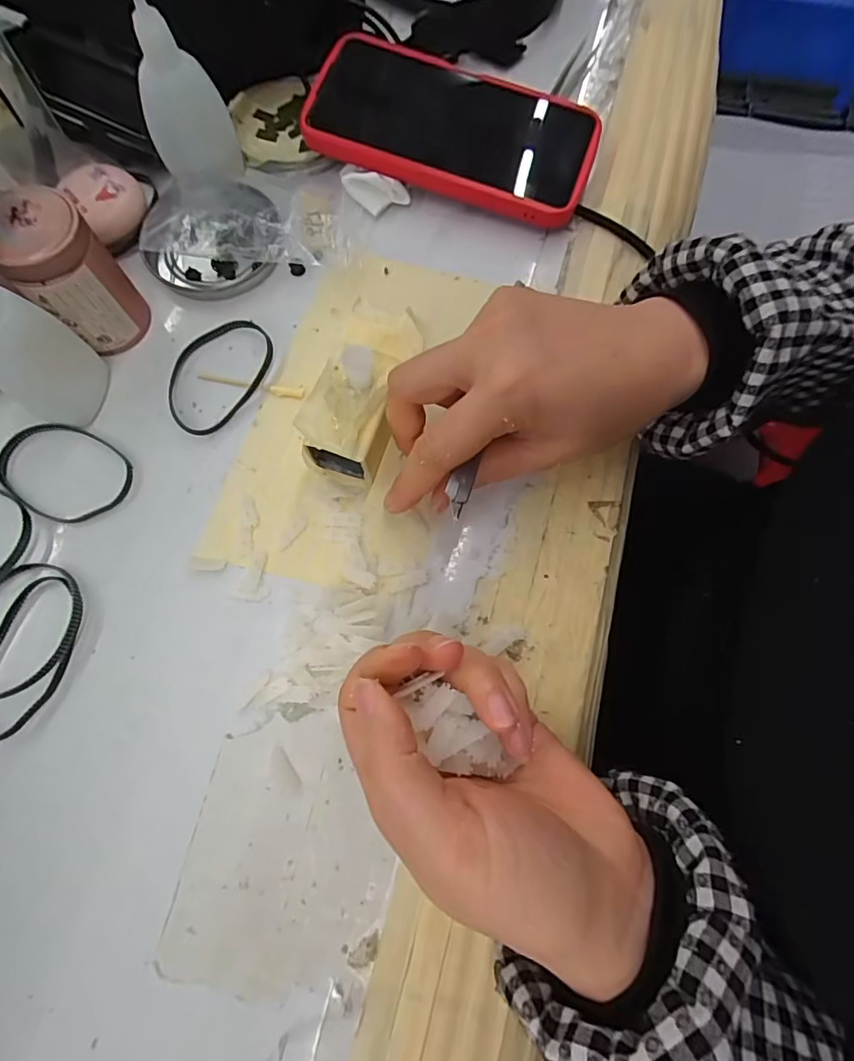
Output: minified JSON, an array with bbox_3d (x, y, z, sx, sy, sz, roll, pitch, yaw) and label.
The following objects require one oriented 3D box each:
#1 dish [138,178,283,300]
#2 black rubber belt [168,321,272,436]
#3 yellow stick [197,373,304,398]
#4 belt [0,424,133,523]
[{"bbox_3d":[-0.123,-0.171,0.287,0.074,0.020,0.071,0,74,-2],"label":"dish"},{"bbox_3d":[-0.113,-0.086,0.274,0.047,0.004,0.071,36,76,8],"label":"black rubber belt"},{"bbox_3d":[-0.095,-0.078,0.272,0.059,0.004,0.007,10,74,1],"label":"yellow stick"},{"bbox_3d":[-0.183,-0.030,0.254,0.067,0.004,0.048,30,75,7],"label":"belt"}]

